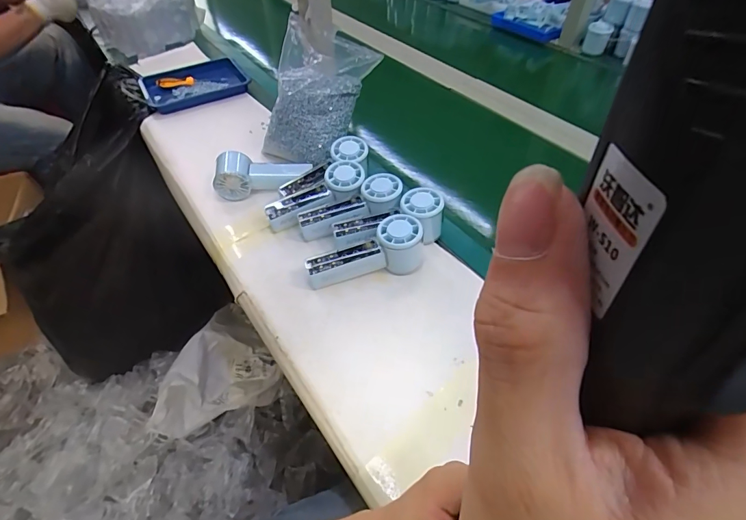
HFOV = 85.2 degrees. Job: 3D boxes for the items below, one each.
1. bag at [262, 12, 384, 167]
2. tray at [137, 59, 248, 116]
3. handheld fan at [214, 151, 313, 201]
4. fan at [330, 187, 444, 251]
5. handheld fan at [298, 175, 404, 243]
[{"bbox_3d":[-0.099,-0.252,0.646,0.156,0.206,0.060,27,12,7],"label":"bag"},{"bbox_3d":[-0.394,-0.391,0.894,0.206,0.027,0.165,-20,51,-18],"label":"tray"},{"bbox_3d":[-0.172,-0.135,0.643,0.144,0.054,0.059,-3,48,-3],"label":"handheld fan"},{"bbox_3d":[0.019,-0.045,0.544,0.141,0.069,0.056,-15,49,-13],"label":"fan"},{"bbox_3d":[-0.031,-0.071,0.565,0.150,0.033,0.056,-24,49,5],"label":"handheld fan"}]

